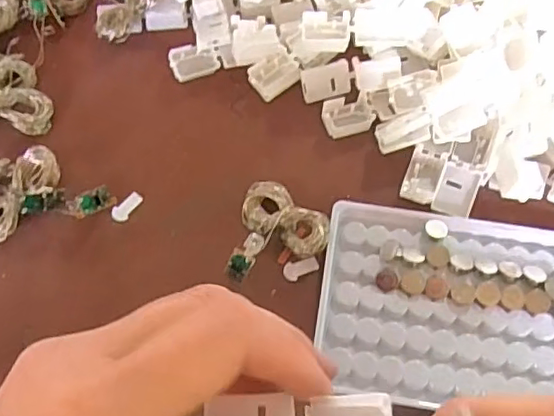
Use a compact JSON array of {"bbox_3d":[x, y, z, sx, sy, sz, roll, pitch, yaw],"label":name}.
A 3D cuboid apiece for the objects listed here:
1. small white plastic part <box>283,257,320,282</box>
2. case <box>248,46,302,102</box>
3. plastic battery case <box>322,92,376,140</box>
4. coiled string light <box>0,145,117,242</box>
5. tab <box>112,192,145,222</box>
[{"bbox_3d":[0.012,0.030,0.289,0.017,0.004,0.009,-13,66,-5],"label":"small white plastic part"},{"bbox_3d":[-0.001,-0.076,0.332,0.027,0.011,0.020,-32,69,-13],"label":"case"},{"bbox_3d":[0.039,-0.051,0.323,0.027,0.007,0.022,-14,66,-5],"label":"plastic battery case"},{"bbox_3d":[-0.131,-0.007,0.296,0.086,0.021,0.040,-12,66,-4],"label":"coiled string light"},{"bbox_3d":[-0.079,-0.001,0.303,0.009,0.004,0.018,33,73,14],"label":"tab"}]

